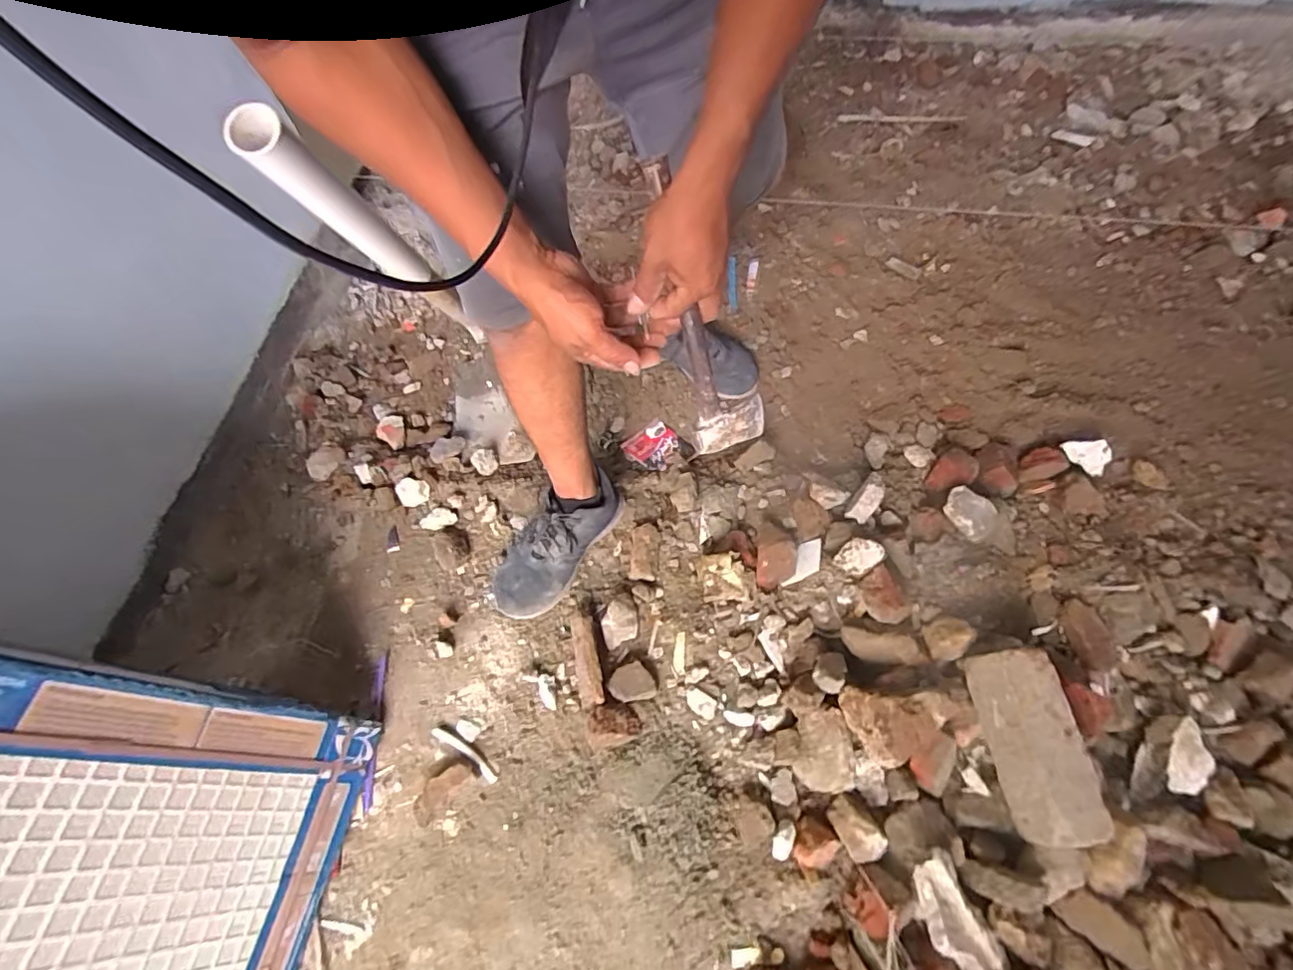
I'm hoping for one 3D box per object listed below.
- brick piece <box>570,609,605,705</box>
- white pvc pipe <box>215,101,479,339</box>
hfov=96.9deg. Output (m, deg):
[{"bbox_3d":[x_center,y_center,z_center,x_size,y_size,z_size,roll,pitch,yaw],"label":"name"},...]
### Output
[{"bbox_3d":[-0.085,0.235,0.797,0.039,0.046,0.141,-12,63,-2],"label":"brick piece"},{"bbox_3d":[-0.280,-0.256,0.701,0.046,0.536,0.049,-2,88,3],"label":"white pvc pipe"}]

